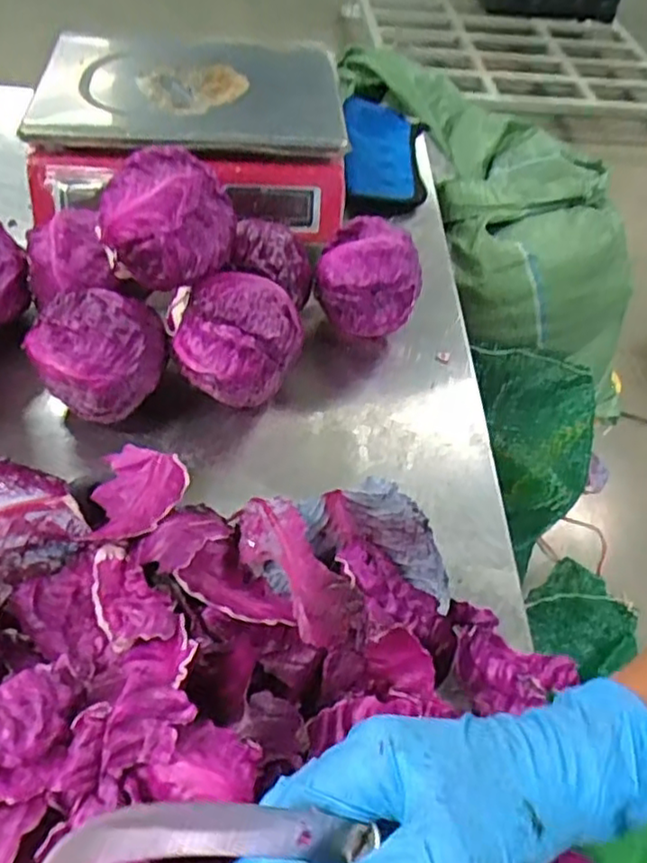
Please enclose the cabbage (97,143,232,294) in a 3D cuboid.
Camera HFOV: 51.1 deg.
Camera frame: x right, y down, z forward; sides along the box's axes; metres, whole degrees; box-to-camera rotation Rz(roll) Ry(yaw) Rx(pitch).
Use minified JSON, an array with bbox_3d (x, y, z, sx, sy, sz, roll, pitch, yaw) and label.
[{"bbox_3d":[-0.116,-0.152,0.501,0.095,0.078,0.077,-7,53,-9],"label":"cabbage"}]

